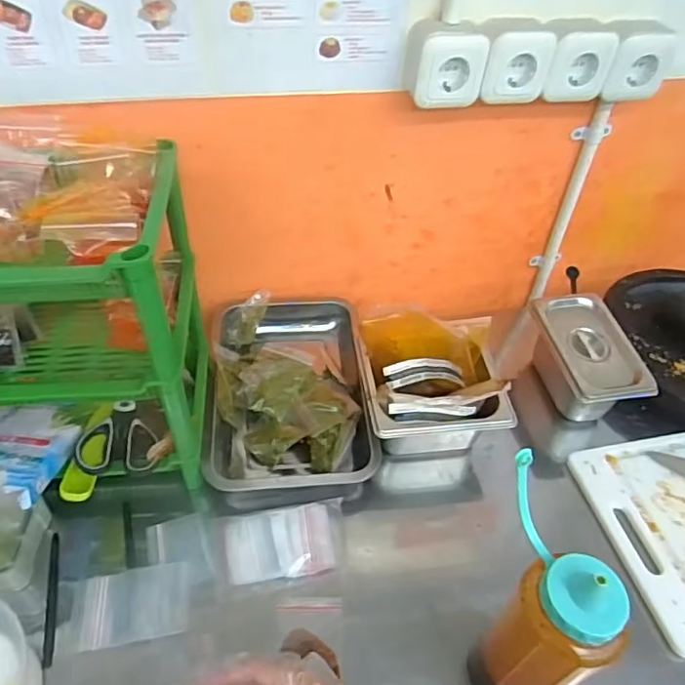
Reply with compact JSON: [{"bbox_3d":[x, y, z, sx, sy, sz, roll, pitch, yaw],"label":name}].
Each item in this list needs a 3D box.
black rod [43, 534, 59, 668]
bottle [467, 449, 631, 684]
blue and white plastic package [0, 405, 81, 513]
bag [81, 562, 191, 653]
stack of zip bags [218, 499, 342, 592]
[{"bbox_3d":[-0.308,0.268,0.605,0.011,0.014,0.142,-10,49,-14],"label":"black rod"},{"bbox_3d":[0.149,0.232,0.491,0.071,0.257,0.136,-24,53,-24],"label":"bottle"},{"bbox_3d":[-0.365,0.122,0.630,0.124,0.037,0.188,5,26,0],"label":"blue and white plastic package"},{"bbox_3d":[-0.216,0.272,0.593,0.110,0.004,0.078,-9,40,-3],"label":"bag"},{"bbox_3d":[-0.063,0.226,0.639,0.134,0.023,0.087,-8,48,-12],"label":"stack of zip bags"}]

